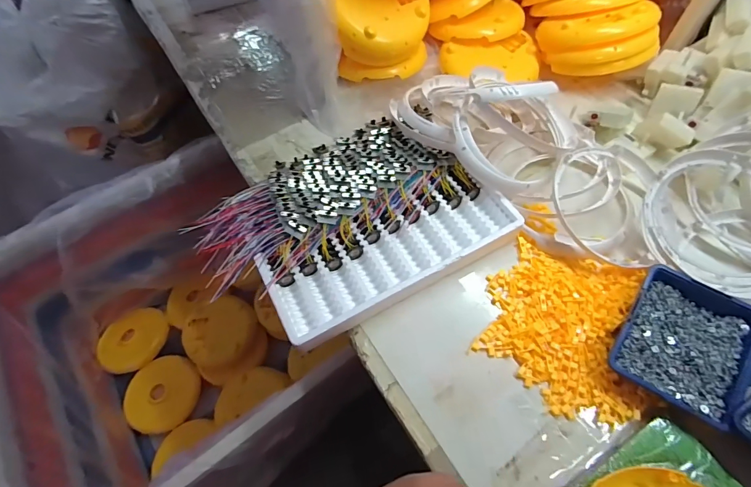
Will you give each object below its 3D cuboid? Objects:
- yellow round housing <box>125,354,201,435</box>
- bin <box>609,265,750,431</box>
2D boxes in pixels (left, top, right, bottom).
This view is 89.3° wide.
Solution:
[{"bbox_3d":[-0.544,0.383,0.978,0.178,0.035,0.178,2,78,-9],"label":"yellow round housing"},{"bbox_3d":[0.340,0.111,0.419,0.118,0.050,0.134,30,67,19],"label":"bin"}]

